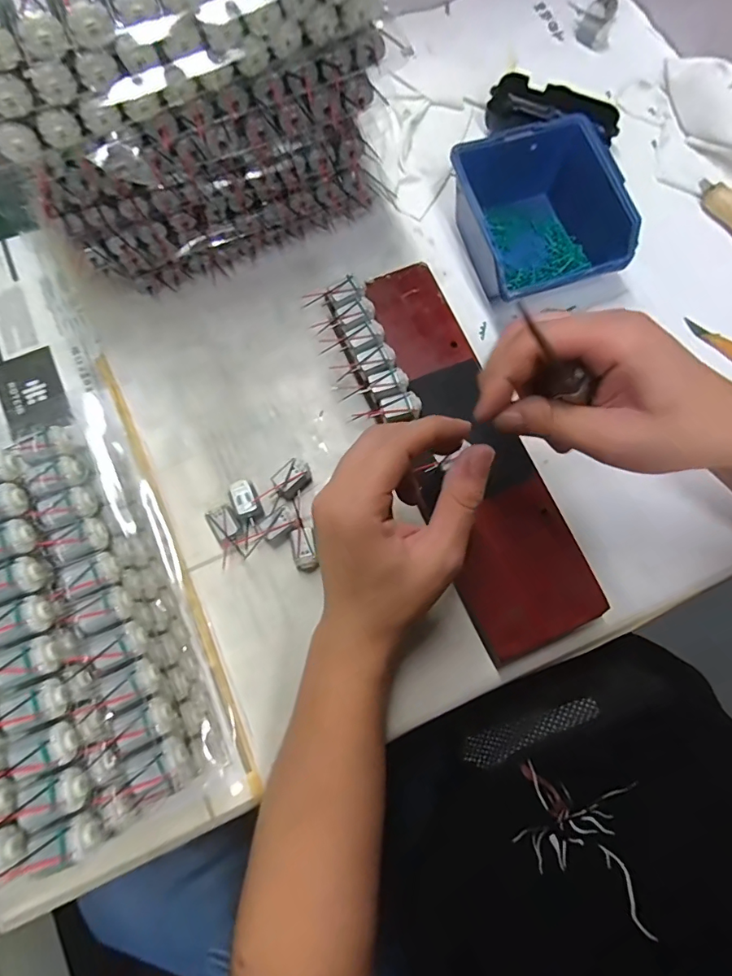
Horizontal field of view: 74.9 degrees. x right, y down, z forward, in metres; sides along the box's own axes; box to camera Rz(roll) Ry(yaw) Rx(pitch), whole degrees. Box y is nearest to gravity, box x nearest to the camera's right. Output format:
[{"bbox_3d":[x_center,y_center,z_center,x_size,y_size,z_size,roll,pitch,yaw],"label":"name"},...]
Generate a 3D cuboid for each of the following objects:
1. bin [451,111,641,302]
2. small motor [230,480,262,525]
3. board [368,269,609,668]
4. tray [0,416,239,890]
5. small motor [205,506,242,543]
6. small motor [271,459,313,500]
[{"bbox_3d":[0.131,-0.210,0.375,0.105,0.062,0.127,-17,78,-4],"label":"bin"},{"bbox_3d":[-0.087,0.010,0.348,0.018,0.017,0.030,-26,79,-6],"label":"small motor"},{"bbox_3d":[0.067,-0.027,0.350,0.084,0.032,0.295,-23,79,-6],"label":"board"},{"bbox_3d":[-0.222,0.087,0.288,0.197,0.097,0.252,-20,78,-5],"label":"tray"},{"bbox_3d":[-0.101,0.026,0.343,0.018,0.014,0.023,-30,79,-7],"label":"small motor"},{"bbox_3d":[-0.053,-0.005,0.353,0.027,0.016,0.023,-36,80,-8],"label":"small motor"}]

